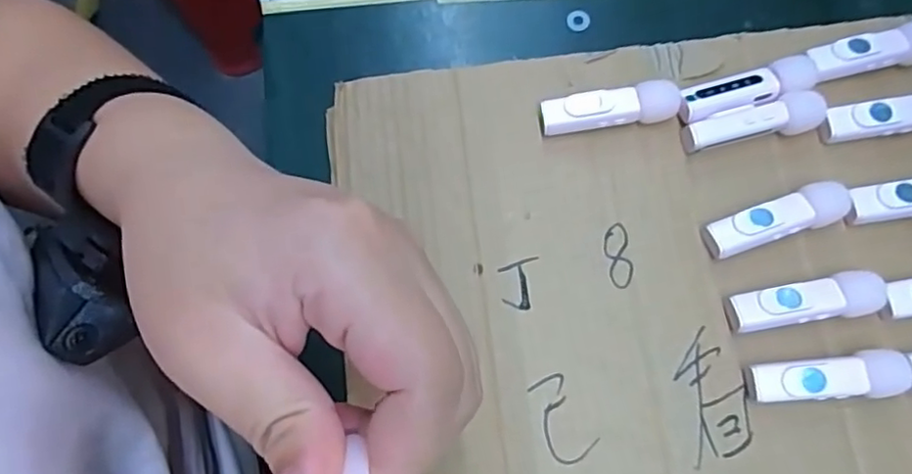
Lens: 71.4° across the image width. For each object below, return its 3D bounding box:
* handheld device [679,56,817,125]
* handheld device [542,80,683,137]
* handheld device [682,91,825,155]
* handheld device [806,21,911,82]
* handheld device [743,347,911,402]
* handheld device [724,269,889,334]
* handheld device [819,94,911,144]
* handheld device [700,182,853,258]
[{"bbox_3d":[0.138,-0.068,0.303,0.064,0.015,0.018,-16,73,-3],"label":"handheld device"},{"bbox_3d":[0.073,-0.060,0.304,0.064,0.017,0.016,-9,73,-1],"label":"handheld device"},{"bbox_3d":[0.140,-0.053,0.299,0.063,0.018,0.016,-11,73,-2],"label":"handheld device"},{"bbox_3d":[0.197,-0.088,0.302,0.060,0.016,0.017,-9,73,-1],"label":"handheld device"},{"bbox_3d":[0.155,0.059,0.266,0.062,0.017,0.018,-5,73,0],"label":"handheld device"},{"bbox_3d":[0.152,0.029,0.276,0.063,0.016,0.018,-10,73,-1],"label":"handheld device"},{"bbox_3d":[0.202,-0.056,0.294,0.060,0.019,0.015,-7,73,0],"label":"handheld device"},{"bbox_3d":[0.143,-0.006,0.286,0.062,0.017,0.018,-19,73,-4],"label":"handheld device"}]

